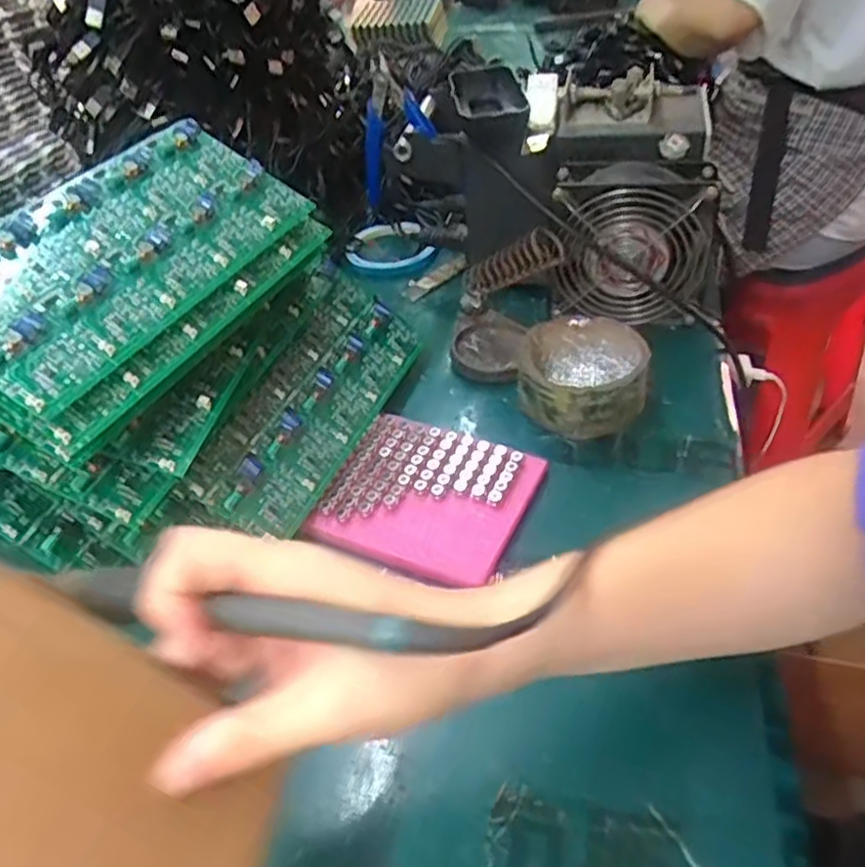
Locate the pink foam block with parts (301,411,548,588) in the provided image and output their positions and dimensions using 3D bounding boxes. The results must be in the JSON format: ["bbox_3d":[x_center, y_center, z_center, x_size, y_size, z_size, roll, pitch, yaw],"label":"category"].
[{"bbox_3d":[-0.003,0.039,0.449,0.120,0.016,0.107,16,46,22],"label":"pink foam block with parts"}]

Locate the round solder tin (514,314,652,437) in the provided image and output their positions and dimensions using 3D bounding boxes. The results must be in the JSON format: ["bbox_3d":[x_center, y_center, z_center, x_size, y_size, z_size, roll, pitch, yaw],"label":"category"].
[{"bbox_3d":[0.105,-0.044,0.501,0.086,0.042,0.083,-1,42,5],"label":"round solder tin"}]

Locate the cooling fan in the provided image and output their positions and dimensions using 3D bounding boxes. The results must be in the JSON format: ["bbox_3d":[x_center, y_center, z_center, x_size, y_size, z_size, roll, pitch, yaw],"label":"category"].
[{"bbox_3d":[0.160,-0.138,0.542,0.131,0.121,0.044,2,44,10],"label":"cooling fan"}]

